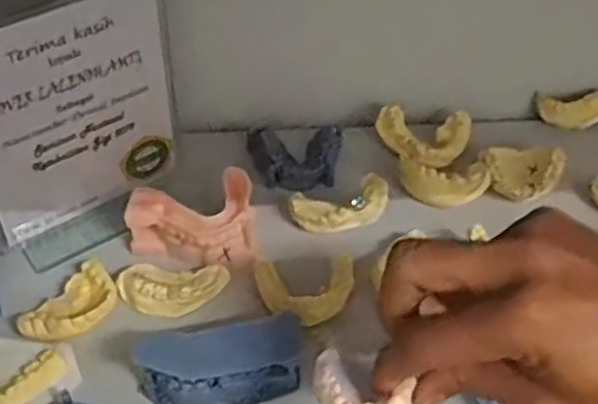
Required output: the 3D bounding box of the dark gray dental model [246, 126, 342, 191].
[{"bbox_3d":[-0.002,-0.032,0.565,0.070,0.024,0.055,-4,48,-7],"label":"dark gray dental model"}]

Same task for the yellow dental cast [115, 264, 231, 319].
[{"bbox_3d":[-0.084,0.057,0.482,0.070,0.017,0.035,7,47,3],"label":"yellow dental cast"}]

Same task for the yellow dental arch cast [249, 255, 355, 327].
[{"bbox_3d":[0.002,0.057,0.478,0.064,0.021,0.048,5,47,1],"label":"yellow dental arch cast"}]

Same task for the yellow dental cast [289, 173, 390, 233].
[{"bbox_3d":[0.029,0.002,0.522,0.068,0.027,0.031,-3,48,-6],"label":"yellow dental cast"}]

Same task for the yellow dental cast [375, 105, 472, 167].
[{"bbox_3d":[0.097,-0.050,0.576,0.072,0.021,0.048,5,47,1],"label":"yellow dental cast"}]

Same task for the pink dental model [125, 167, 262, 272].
[{"bbox_3d":[-0.070,0.017,0.501,0.085,0.042,0.052,-14,50,-15],"label":"pink dental model"}]

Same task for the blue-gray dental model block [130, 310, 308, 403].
[{"bbox_3d":[-0.044,0.098,0.433,0.098,0.045,0.035,-10,49,-12],"label":"blue-gray dental model block"}]

